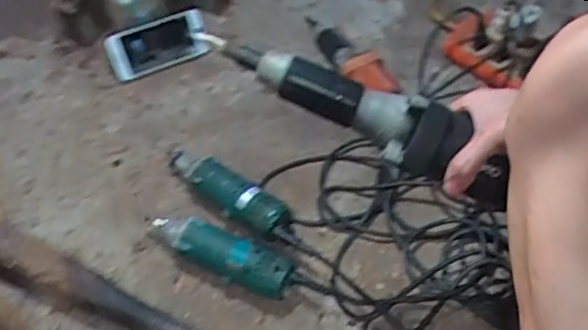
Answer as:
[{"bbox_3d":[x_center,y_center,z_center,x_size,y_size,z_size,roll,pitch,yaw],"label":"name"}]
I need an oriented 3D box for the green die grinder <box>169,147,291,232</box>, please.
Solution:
[{"bbox_3d":[-0.092,0.028,0.810,0.200,0.045,0.056,31,59,28],"label":"green die grinder"}]

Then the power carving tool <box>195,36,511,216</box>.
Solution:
[{"bbox_3d":[0.057,-0.051,0.538,0.274,0.066,0.054,28,57,14],"label":"power carving tool"}]

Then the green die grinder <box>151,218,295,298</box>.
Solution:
[{"bbox_3d":[-0.094,0.105,0.748,0.204,0.049,0.053,22,55,24],"label":"green die grinder"}]

